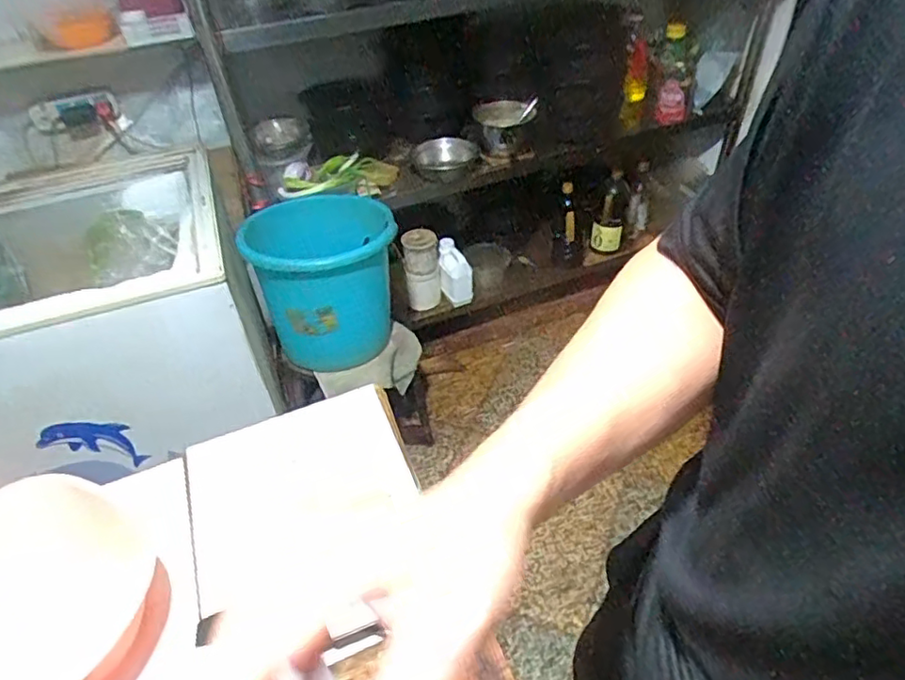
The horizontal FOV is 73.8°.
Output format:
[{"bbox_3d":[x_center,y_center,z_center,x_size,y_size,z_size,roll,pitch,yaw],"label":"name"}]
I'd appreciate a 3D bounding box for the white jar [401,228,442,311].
[{"bbox_3d":[-0.088,-0.209,1.779,0.090,0.270,0.093,-2,44,2],"label":"white jar"}]

